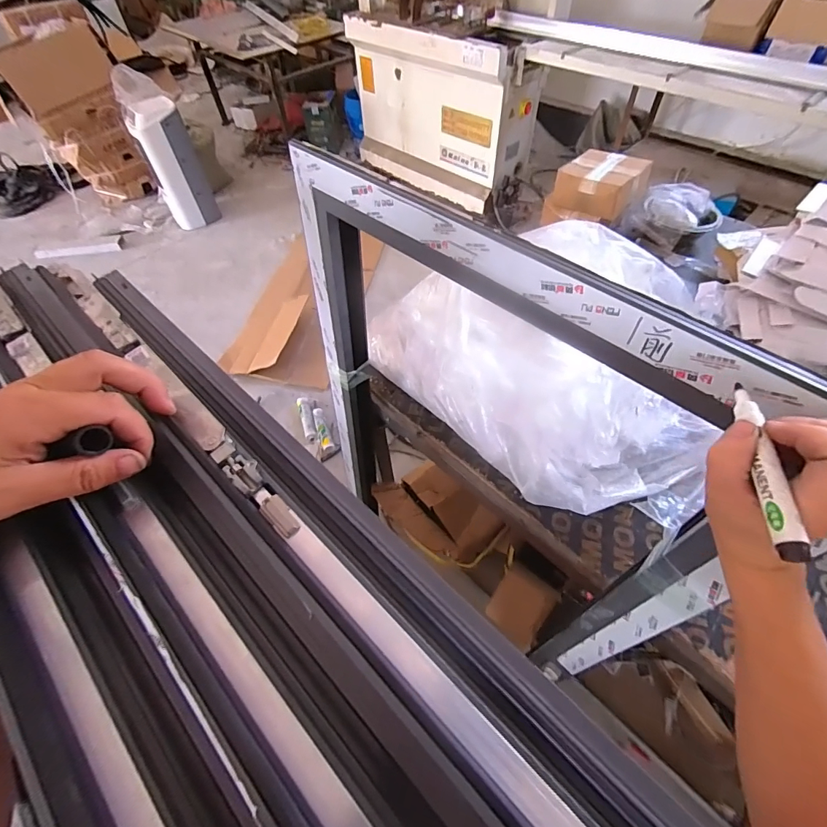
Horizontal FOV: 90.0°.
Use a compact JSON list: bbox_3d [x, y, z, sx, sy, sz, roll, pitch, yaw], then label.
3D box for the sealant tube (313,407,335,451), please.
[{"bbox_3d":[-0.395,0.055,1.803,0.047,0.041,0.205,-16,55,-9],"label":"sealant tube"}]

